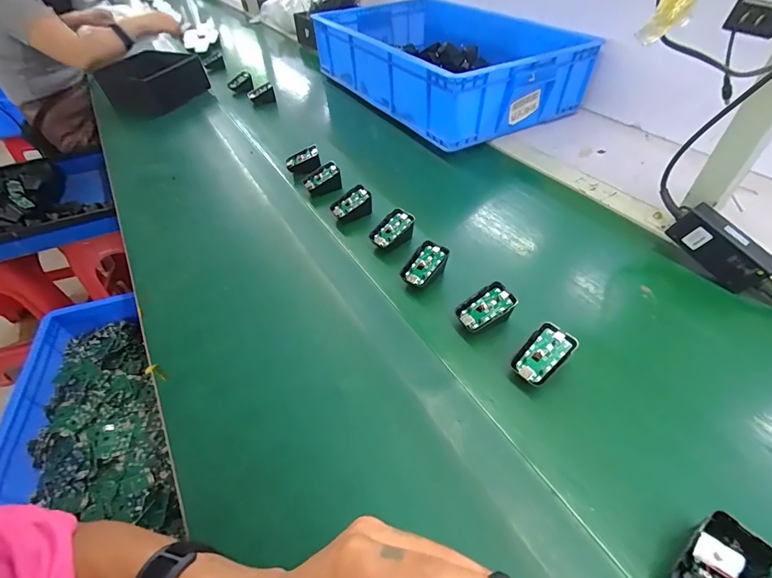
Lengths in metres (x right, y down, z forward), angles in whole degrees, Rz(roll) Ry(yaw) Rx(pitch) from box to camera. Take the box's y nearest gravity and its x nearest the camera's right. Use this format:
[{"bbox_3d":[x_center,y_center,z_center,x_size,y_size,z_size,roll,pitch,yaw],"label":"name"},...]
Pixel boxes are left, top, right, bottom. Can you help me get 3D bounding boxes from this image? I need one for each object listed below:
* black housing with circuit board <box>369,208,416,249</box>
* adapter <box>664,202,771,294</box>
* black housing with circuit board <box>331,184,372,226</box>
[{"bbox_3d":[0.008,-0.087,0.586,0.070,0.044,0.045,-26,51,-17],"label":"black housing with circuit board"},{"bbox_3d":[0.428,-0.052,0.486,0.030,0.049,0.113,-28,68,-19],"label":"adapter"},{"bbox_3d":[-0.058,-0.139,0.637,0.066,0.042,0.043,-23,49,-19],"label":"black housing with circuit board"}]

